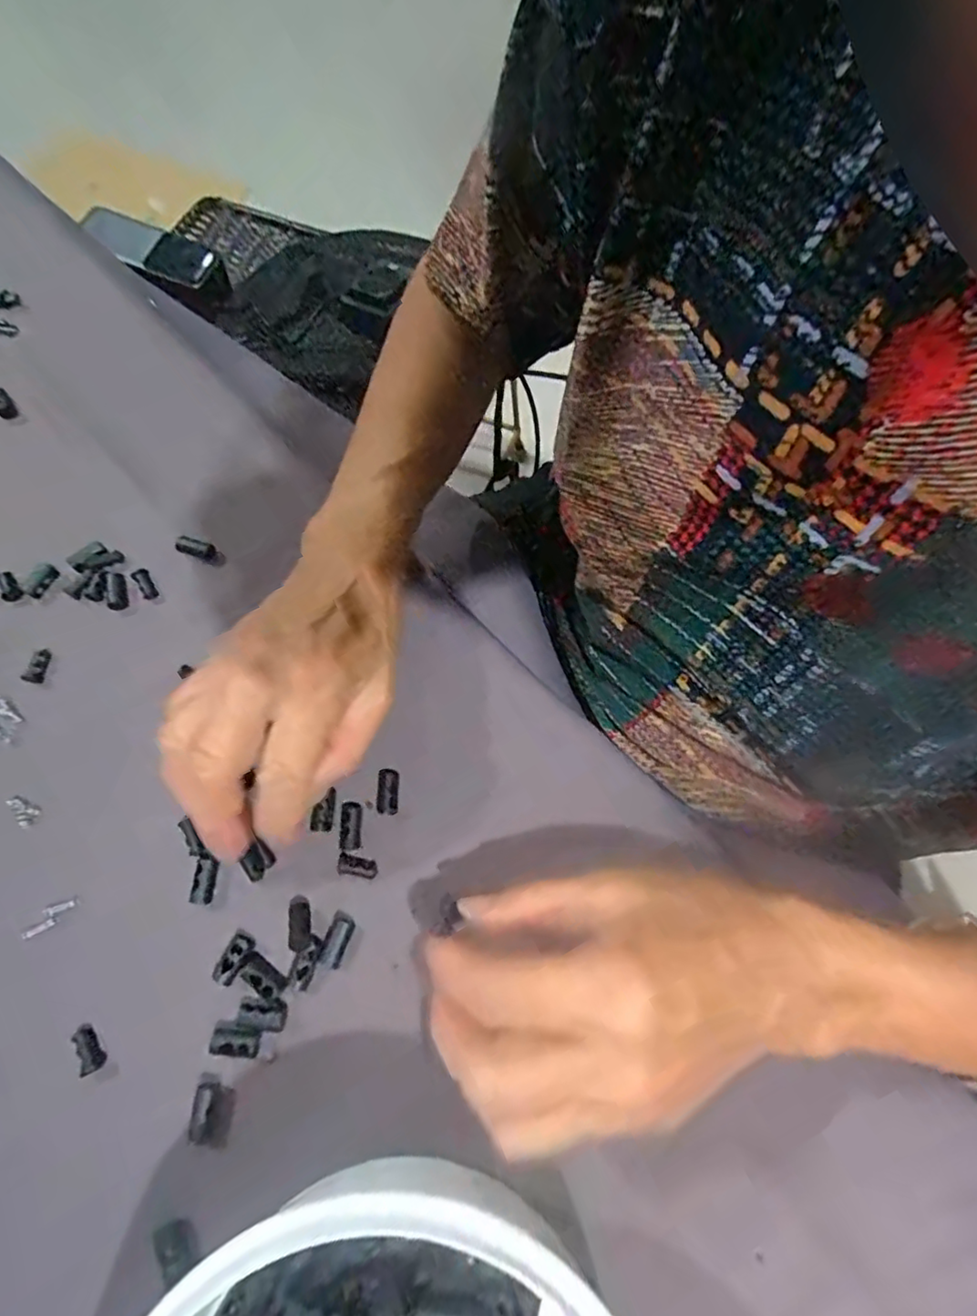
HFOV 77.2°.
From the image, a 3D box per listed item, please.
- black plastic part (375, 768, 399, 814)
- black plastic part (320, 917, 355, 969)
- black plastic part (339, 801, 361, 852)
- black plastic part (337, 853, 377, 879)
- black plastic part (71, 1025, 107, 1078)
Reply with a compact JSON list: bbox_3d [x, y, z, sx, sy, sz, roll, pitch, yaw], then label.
[{"bbox_3d":[-0.046,0.060,0.280,0.011,0.010,0.022,-3,67,-3],"label":"black plastic part"},{"bbox_3d":[-0.064,0.119,0.257,0.010,0.007,0.019,20,68,7],"label":"black plastic part"},{"bbox_3d":[-0.062,0.075,0.274,0.010,0.009,0.022,0,67,-1],"label":"black plastic part"},{"bbox_3d":[-0.058,0.092,0.270,0.017,0.005,0.009,8,67,2],"label":"black plastic part"},{"bbox_3d":[-0.159,0.154,0.242,0.008,0.004,0.017,-26,70,-12],"label":"black plastic part"}]

